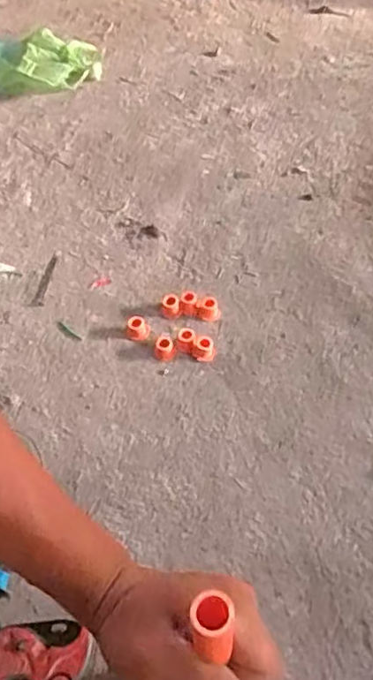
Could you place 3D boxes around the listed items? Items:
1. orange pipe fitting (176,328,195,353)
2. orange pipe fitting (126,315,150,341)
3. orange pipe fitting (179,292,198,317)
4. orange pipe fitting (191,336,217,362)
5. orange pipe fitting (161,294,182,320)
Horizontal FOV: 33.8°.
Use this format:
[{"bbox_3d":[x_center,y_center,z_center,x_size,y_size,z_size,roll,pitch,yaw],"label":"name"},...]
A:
[{"bbox_3d":[-0.001,0.001,0.791,0.023,0.021,0.025,-1,52,2],"label":"orange pipe fitting"},{"bbox_3d":[-0.064,-0.014,0.807,0.030,0.022,0.024,14,54,13],"label":"orange pipe fitting"},{"bbox_3d":[0.003,-0.047,0.830,0.023,0.027,0.024,-2,52,1],"label":"orange pipe fitting"},{"bbox_3d":[0.022,0.011,0.782,0.030,0.022,0.023,11,54,11],"label":"orange pipe fitting"},{"bbox_3d":[-0.021,-0.045,0.828,0.026,0.021,0.026,-5,52,-2],"label":"orange pipe fitting"}]

